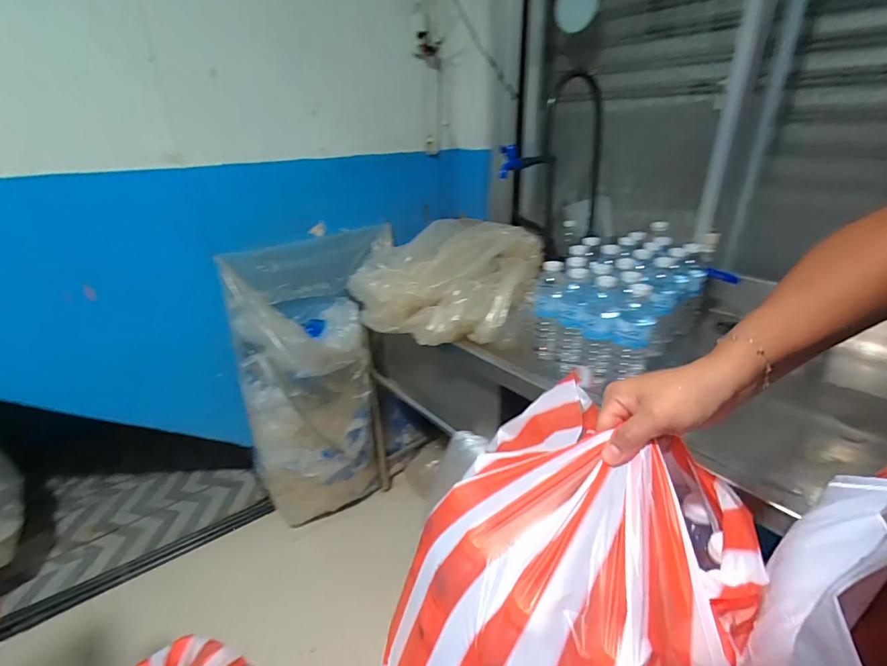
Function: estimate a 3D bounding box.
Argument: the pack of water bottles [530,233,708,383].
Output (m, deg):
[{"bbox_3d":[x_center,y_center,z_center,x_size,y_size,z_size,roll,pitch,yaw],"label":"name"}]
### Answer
[{"bbox_3d":[0.365,-0.065,0.901,0.230,0.205,0.368,20,33,37],"label":"pack of water bottles"}]

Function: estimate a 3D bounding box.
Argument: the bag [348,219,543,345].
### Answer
[{"bbox_3d":[-0.002,-0.139,1.058,0.425,0.206,0.324,10,28,22],"label":"bag"}]

